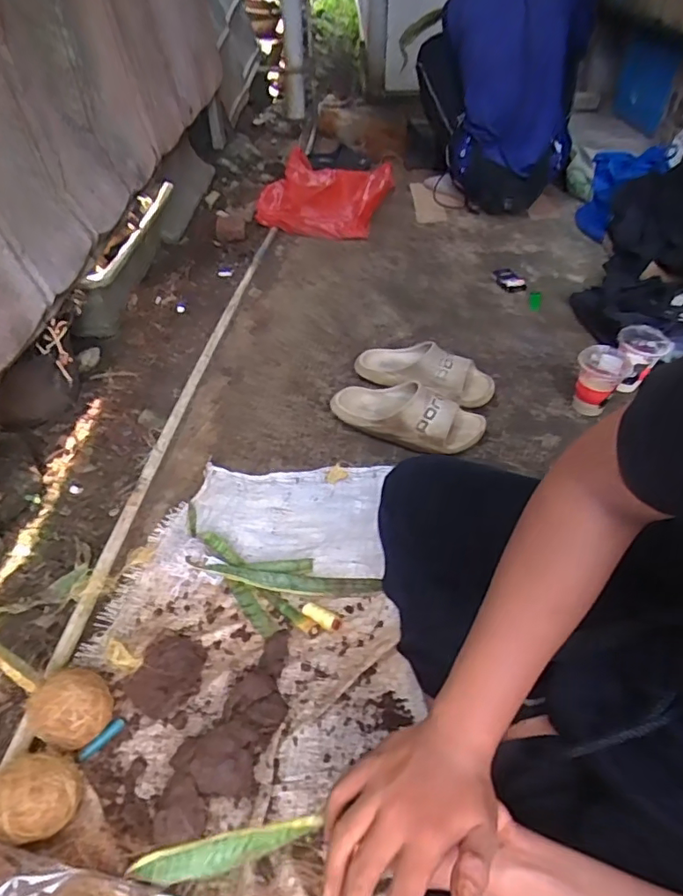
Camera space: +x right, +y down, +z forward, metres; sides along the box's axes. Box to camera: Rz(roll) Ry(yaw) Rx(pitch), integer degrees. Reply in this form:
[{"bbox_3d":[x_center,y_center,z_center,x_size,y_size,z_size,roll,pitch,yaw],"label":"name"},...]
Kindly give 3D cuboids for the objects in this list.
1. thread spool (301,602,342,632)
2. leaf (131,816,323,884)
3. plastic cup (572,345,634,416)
[{"bbox_3d":[-0.028,0.229,0.736,0.056,0.020,0.020,21,49,19],"label":"thread spool"},{"bbox_3d":[-0.085,0.295,0.395,0.135,0.018,0.020,-8,46,-8],"label":"leaf"},{"bbox_3d":[0.497,-0.131,1.047,0.090,0.118,0.097,0,45,0],"label":"plastic cup"}]

